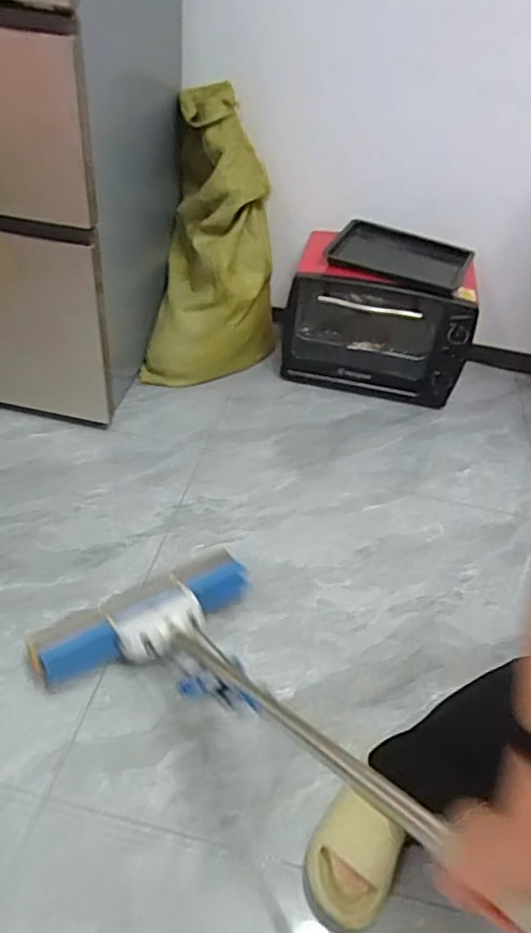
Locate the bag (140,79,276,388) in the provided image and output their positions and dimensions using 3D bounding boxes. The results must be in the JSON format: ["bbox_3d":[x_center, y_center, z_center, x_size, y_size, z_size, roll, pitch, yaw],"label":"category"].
[{"bbox_3d":[-0.129,-0.576,1.584,0.334,0.727,0.180,4,15,-3],"label":"bag"}]

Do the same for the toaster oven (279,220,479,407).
[{"bbox_3d":[0.309,-0.416,1.669,0.482,0.355,0.311,14,42,8],"label":"toaster oven"}]

